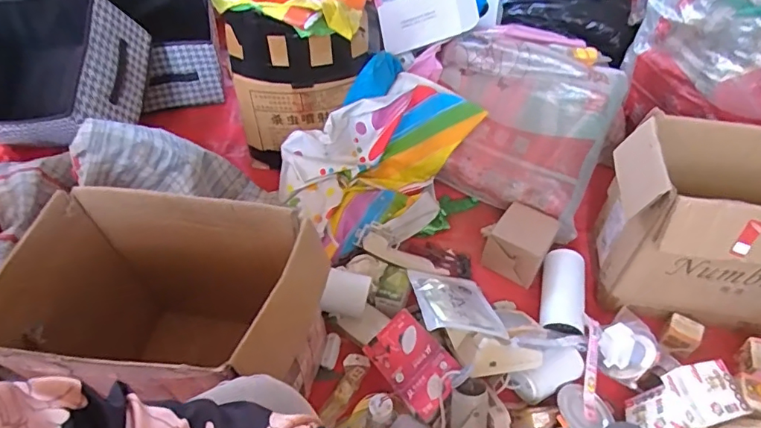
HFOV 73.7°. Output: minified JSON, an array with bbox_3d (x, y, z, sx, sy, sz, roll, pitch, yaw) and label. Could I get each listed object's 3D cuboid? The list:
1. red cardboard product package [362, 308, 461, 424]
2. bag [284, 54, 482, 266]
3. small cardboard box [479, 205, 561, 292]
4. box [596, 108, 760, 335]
[{"bbox_3d":[0.052,0.242,0.832,0.104,0.014,0.159,-48,54,-1],"label":"red cardboard product package"},{"bbox_3d":[-0.012,-0.138,1.100,0.415,0.189,0.309,-29,53,-26],"label":"bag"},{"bbox_3d":[0.281,0.058,1.033,0.119,0.086,0.123,25,51,21],"label":"small cardboard box"},{"bbox_3d":[0.631,0.025,0.918,0.431,0.298,0.248,8,46,6],"label":"box"}]

